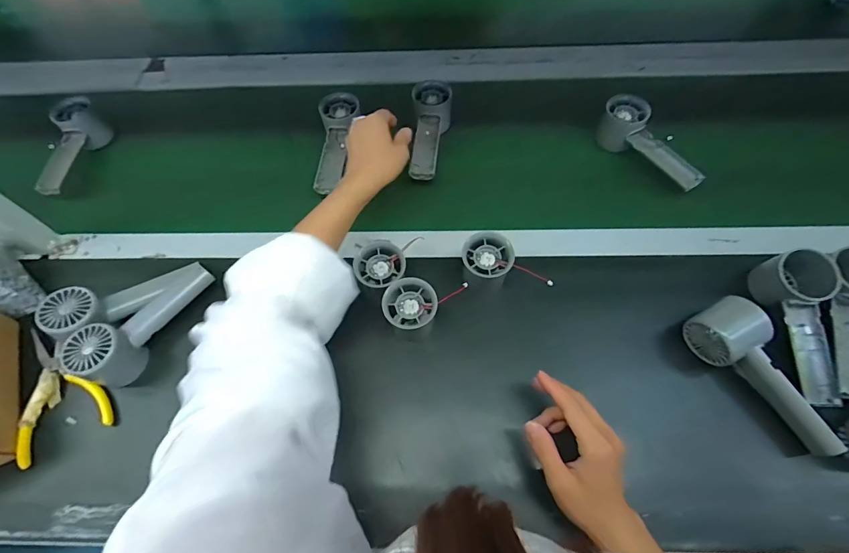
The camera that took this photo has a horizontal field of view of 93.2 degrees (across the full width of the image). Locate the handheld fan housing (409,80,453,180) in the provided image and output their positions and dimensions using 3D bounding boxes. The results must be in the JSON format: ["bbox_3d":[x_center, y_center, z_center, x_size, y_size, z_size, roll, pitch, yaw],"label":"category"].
[{"bbox_3d":[0.007,-0.202,0.574,0.056,0.040,0.158,5,70,6],"label":"handheld fan housing"}]

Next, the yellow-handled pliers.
[{"bbox_3d":[-0.396,0.117,0.436,0.086,0.015,0.137,-27,65,-10],"label":"yellow-handled pliers"}]

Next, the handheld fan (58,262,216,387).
[{"bbox_3d":[-0.306,0.051,0.447,0.155,0.054,0.054,-41,68,-16],"label":"handheld fan"}]

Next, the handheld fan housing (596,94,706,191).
[{"bbox_3d":[0.314,-0.183,0.549,0.047,0.051,0.157,-39,67,-15],"label":"handheld fan housing"}]

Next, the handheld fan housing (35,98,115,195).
[{"bbox_3d":[-0.521,-0.180,0.603,0.044,0.085,0.155,-7,63,0],"label":"handheld fan housing"}]

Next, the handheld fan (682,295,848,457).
[{"bbox_3d":[0.330,0.098,0.393,0.053,0.052,0.158,-21,64,-7],"label":"handheld fan"}]

